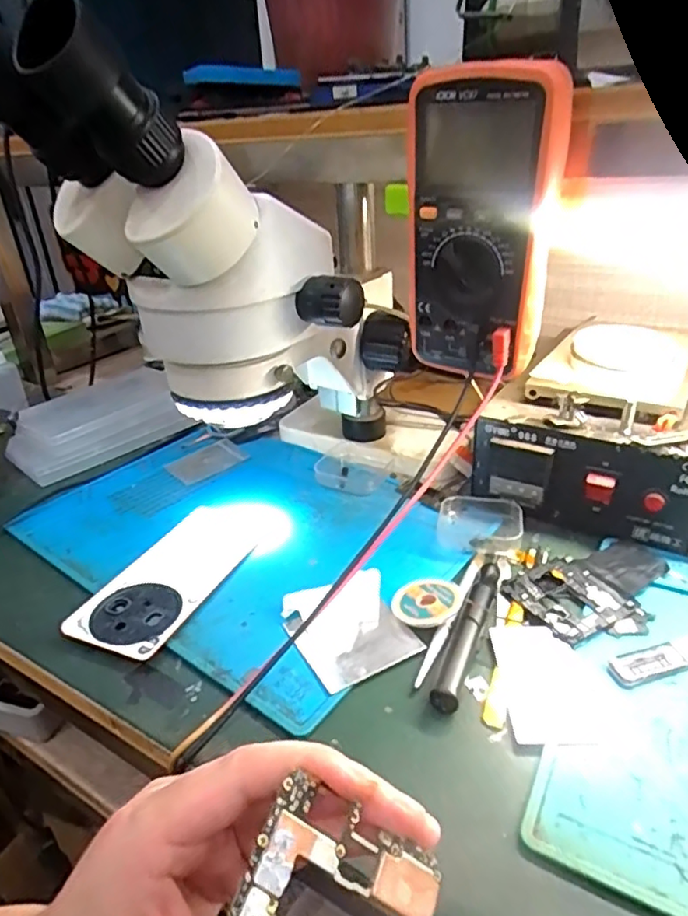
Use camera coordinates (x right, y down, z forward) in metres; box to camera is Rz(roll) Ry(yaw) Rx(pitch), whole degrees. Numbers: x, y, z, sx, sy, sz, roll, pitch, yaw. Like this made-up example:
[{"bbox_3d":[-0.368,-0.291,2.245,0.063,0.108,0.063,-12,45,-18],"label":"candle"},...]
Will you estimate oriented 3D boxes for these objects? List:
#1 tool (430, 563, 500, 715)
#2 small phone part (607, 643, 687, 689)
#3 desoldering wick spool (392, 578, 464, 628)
[{"bbox_3d":[0.080,0.107,0.373,0.014,0.014,0.124,10,33,24],"label":"tool"},{"bbox_3d":[0.176,0.119,0.345,0.046,0.004,0.020,-11,31,-10],"label":"small phone part"},{"bbox_3d":[0.054,0.096,0.395,0.043,0.013,0.043,-4,30,2],"label":"desoldering wick spool"}]

